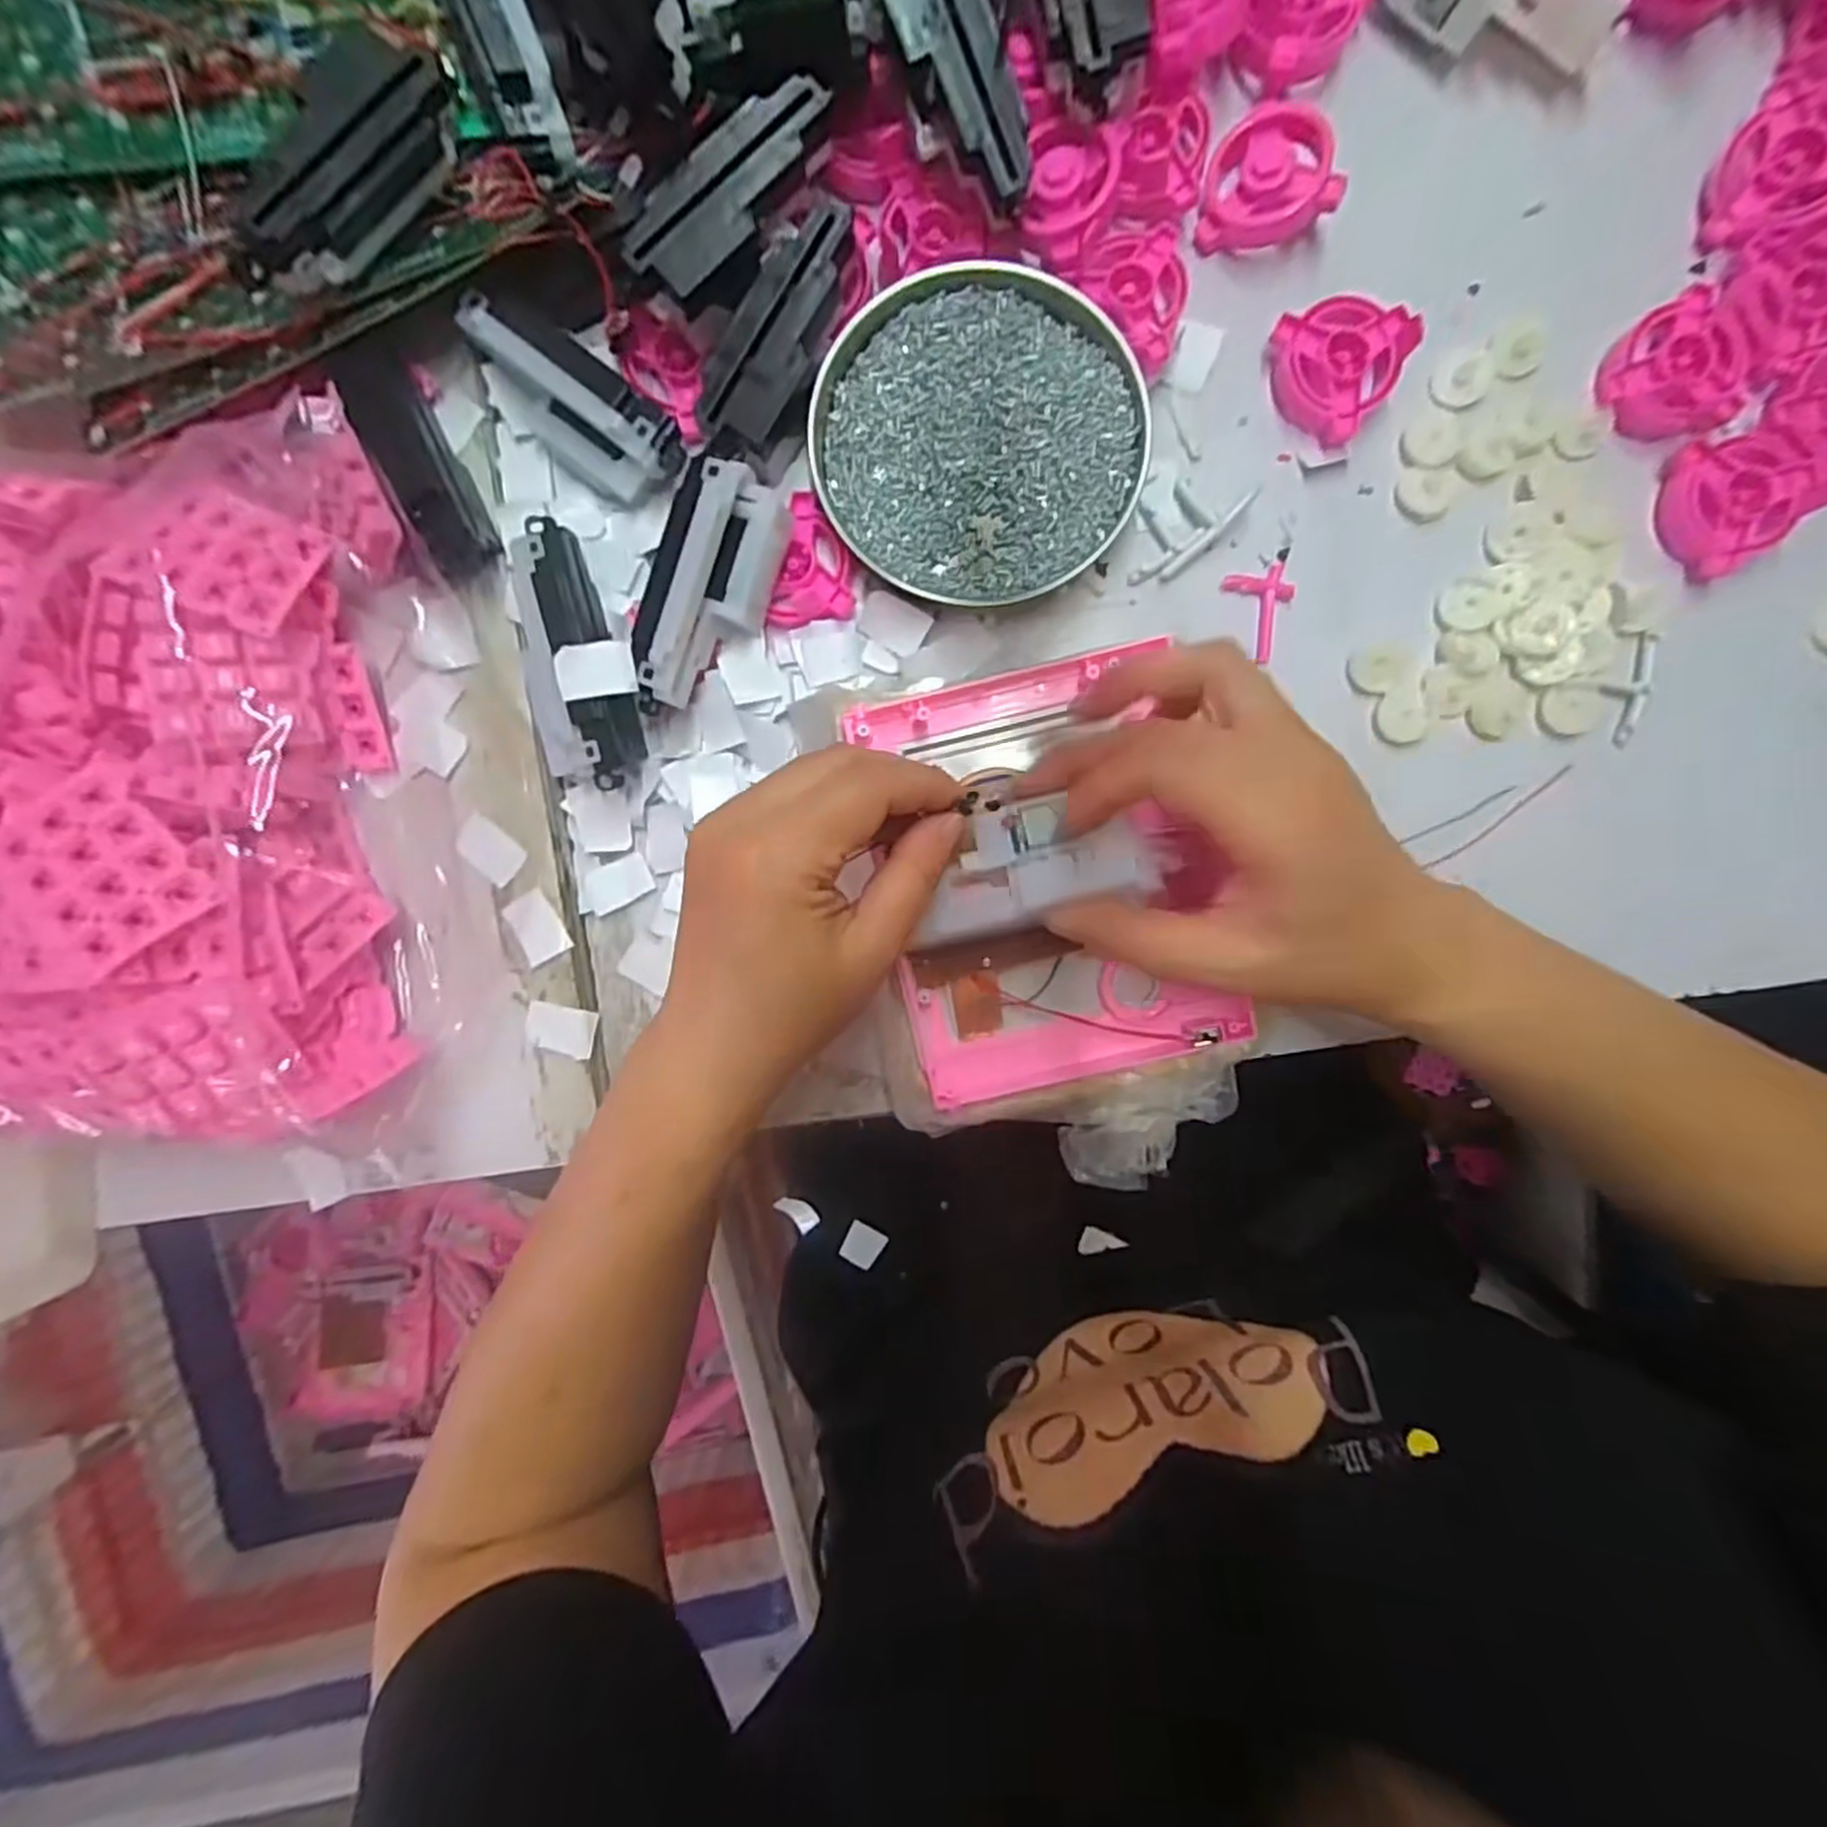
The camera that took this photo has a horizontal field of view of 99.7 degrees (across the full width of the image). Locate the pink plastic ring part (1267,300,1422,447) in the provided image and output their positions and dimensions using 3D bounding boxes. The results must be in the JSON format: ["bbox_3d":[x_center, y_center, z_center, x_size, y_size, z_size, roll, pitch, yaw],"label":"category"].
[{"bbox_3d":[0.179,-0.235,0.323,0.052,0.019,0.051,0,92,0],"label":"pink plastic ring part"}]

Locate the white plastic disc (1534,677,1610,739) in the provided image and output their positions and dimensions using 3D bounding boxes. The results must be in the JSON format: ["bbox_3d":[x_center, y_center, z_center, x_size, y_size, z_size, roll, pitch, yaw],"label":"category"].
[{"bbox_3d":[0.284,-0.089,0.331,0.023,0.007,0.024,0,92,0],"label":"white plastic disc"}]

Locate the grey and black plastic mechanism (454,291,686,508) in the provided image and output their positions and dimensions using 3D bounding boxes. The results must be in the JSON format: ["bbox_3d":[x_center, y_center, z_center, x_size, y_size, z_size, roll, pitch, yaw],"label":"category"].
[{"bbox_3d":[-0.143,-0.215,0.317,0.093,0.024,0.039,43,92,-1],"label":"grey and black plastic mechanism"}]

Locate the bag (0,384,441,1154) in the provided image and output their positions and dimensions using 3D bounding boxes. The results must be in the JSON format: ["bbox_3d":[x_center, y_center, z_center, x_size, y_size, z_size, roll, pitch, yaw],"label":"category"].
[{"bbox_3d":[-0.292,-0.046,0.295,0.168,0.078,0.256,-1,92,0],"label":"bag"}]

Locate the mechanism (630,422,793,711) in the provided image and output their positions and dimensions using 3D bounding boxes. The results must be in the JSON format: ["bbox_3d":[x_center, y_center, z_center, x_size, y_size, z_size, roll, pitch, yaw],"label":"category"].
[{"bbox_3d":[-0.082,-0.135,0.315,0.037,0.034,0.109,21,92,0],"label":"mechanism"}]

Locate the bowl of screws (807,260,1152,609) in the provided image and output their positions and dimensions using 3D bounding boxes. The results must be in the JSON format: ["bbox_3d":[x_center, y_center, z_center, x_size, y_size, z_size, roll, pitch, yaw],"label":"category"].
[{"bbox_3d":[0.027,-0.200,0.326,0.134,0.019,0.126,0,92,0],"label":"bowl of screws"}]

